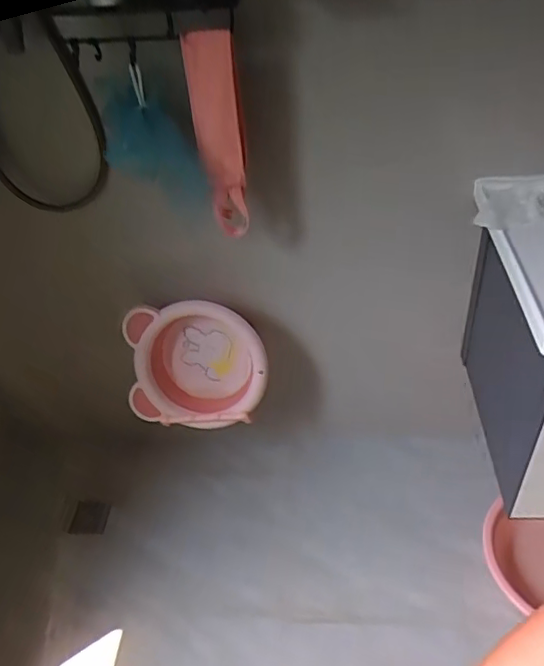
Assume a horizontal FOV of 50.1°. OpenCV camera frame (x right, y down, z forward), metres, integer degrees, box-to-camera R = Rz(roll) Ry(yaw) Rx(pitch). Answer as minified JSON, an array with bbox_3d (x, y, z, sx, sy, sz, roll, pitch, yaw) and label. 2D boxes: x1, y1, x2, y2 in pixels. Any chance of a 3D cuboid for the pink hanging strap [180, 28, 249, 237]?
[{"bbox_3d":[-0.086,-0.323,1.003,0.079,0.349,0.065,-12,41,-7],"label":"pink hanging strap"}]

